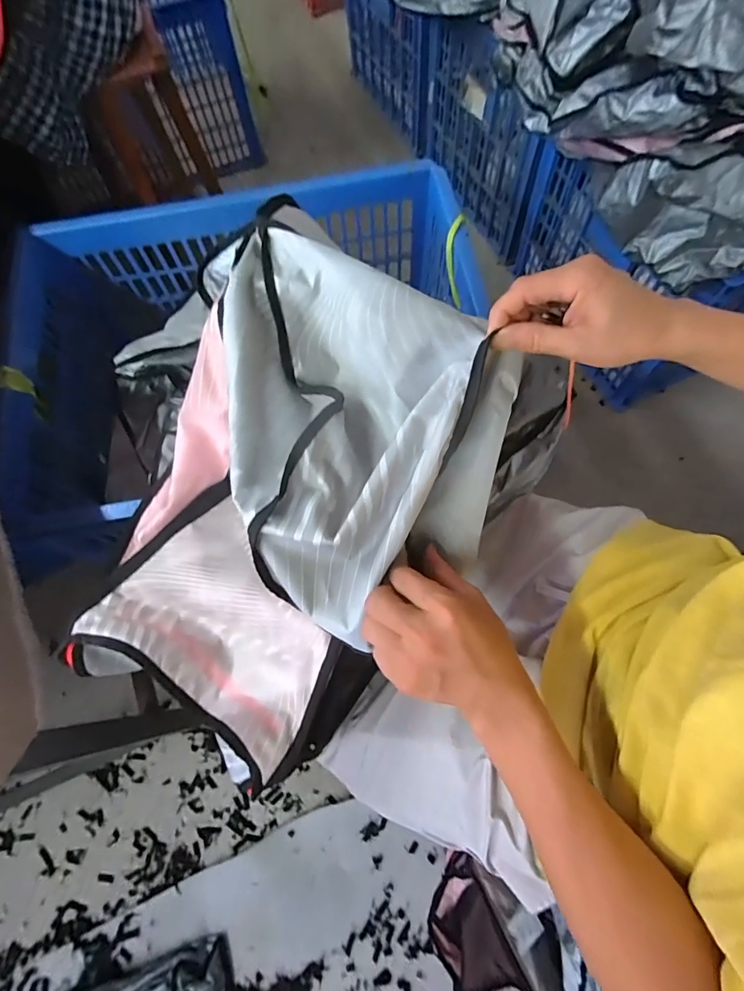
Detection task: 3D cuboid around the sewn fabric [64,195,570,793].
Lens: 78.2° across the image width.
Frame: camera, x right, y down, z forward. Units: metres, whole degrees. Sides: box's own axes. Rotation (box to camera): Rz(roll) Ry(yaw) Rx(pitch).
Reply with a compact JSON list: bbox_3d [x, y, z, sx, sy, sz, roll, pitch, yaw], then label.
[{"bbox_3d":[-0.071,0.004,0.431,0.344,0.164,0.422,31,74,12],"label":"sewn fabric"}]

